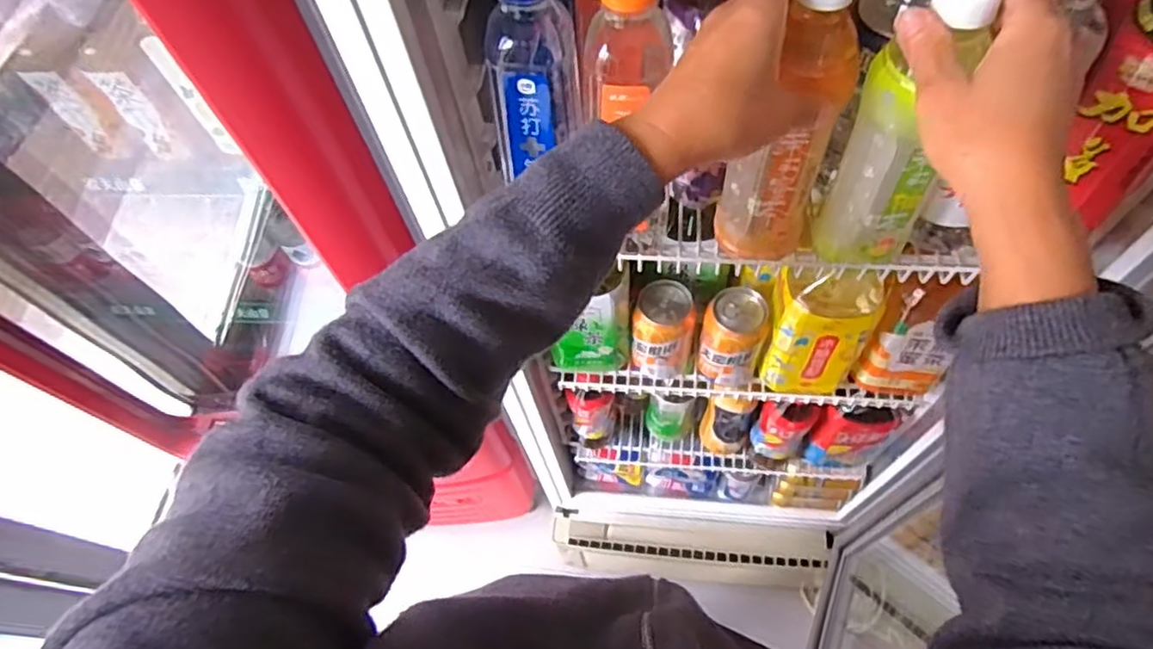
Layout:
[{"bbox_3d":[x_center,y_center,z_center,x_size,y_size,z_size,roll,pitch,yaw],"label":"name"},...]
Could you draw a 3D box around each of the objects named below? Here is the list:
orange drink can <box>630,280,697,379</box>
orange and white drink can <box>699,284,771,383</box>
[{"bbox_3d":[0.092,0.010,0.686,0.059,0.108,0.059,-2,61,3],"label":"orange drink can"},{"bbox_3d":[0.162,0.017,0.677,0.061,0.111,0.057,-2,61,3],"label":"orange and white drink can"}]

